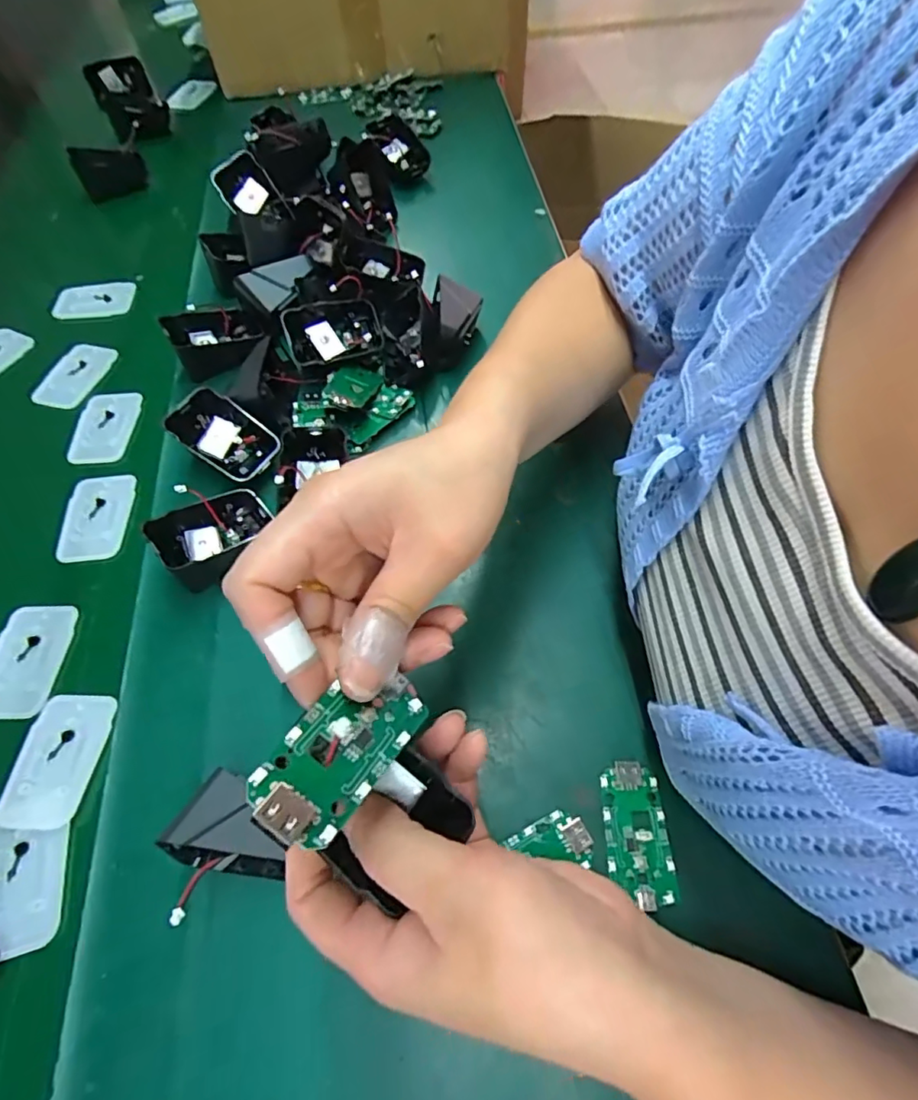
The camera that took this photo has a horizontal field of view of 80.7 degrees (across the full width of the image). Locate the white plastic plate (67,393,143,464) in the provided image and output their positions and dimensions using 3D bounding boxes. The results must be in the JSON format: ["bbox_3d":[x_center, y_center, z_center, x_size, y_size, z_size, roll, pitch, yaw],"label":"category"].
[{"bbox_3d":[-0.273,-0.095,0.417,0.043,0.009,0.066,-3,60,1],"label":"white plastic plate"}]

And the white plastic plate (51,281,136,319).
[{"bbox_3d":[-0.333,-0.227,0.491,0.069,0.010,0.036,-8,72,-1],"label":"white plastic plate"}]

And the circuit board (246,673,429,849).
[{"bbox_3d":[-0.036,0.060,0.167,0.031,0.007,0.063,33,36,19],"label":"circuit board"}]

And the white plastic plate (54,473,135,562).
[{"bbox_3d":[-0.252,-0.023,0.376,0.044,0.005,0.068,-7,60,-1],"label":"white plastic plate"}]

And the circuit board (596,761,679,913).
[{"bbox_3d":[0.087,0.138,0.267,0.031,0.004,0.063,-4,60,0],"label":"circuit board"}]

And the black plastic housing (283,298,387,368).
[{"bbox_3d":[-0.095,-0.168,0.408,0.069,0.025,0.042,-14,61,-6],"label":"black plastic housing"}]

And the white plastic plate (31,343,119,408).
[{"bbox_3d":[-0.316,-0.145,0.443,0.044,0.007,0.064,10,61,8],"label":"white plastic plate"}]

